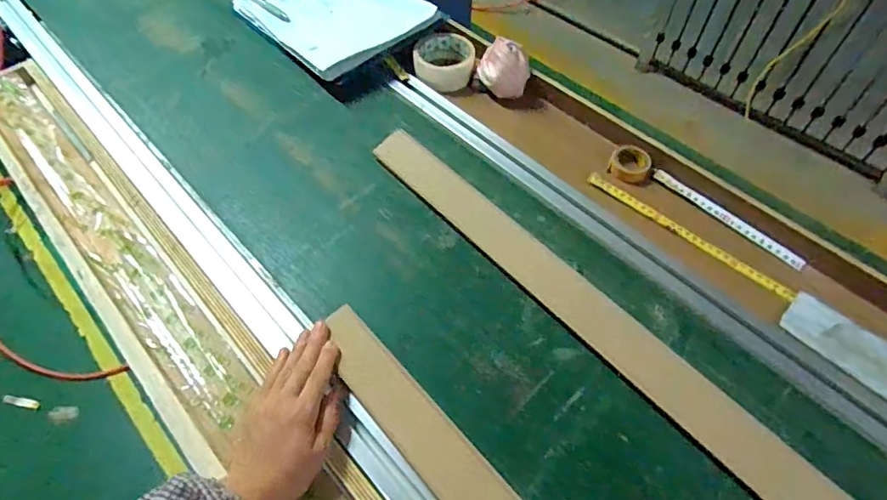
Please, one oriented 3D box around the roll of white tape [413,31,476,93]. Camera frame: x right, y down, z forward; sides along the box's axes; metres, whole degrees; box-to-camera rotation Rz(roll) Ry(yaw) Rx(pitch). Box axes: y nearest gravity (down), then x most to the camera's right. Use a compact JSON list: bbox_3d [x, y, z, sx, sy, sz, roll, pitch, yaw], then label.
[{"bbox_3d":[0.001,-0.296,0.783,0.092,0.048,0.095,-2,57,0],"label":"roll of white tape"}]

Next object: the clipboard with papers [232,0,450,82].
[{"bbox_3d":[-0.167,-0.382,0.806,0.230,0.019,0.304,-37,60,-20],"label":"clipboard with papers"}]

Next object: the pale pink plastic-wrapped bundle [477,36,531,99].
[{"bbox_3d":[0.087,-0.262,0.726,0.073,0.060,0.050,9,57,7],"label":"pale pink plastic-wrapped bundle"}]

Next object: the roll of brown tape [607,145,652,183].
[{"bbox_3d":[0.248,-0.114,0.670,0.050,0.026,0.046,20,59,12],"label":"roll of brown tape"}]

